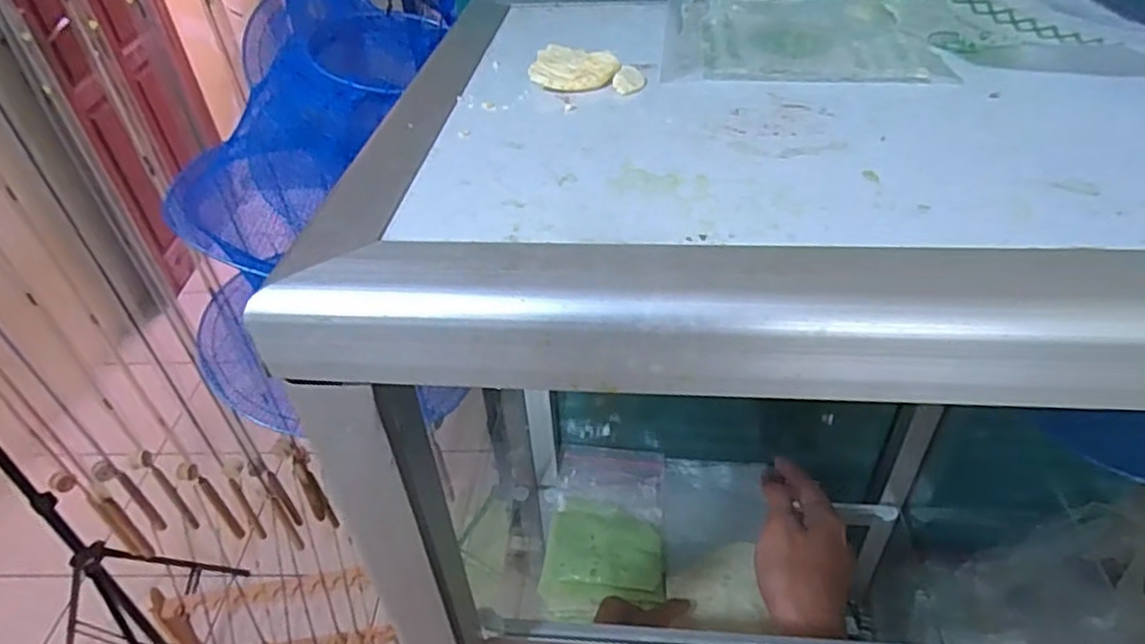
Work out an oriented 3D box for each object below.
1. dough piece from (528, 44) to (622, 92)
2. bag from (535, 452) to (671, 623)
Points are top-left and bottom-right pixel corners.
[{"bbox_3d":[0.001,-0.107,0.287,0.036,0.007,0.028,4,43,8],"label":"dough piece"},{"bbox_3d":[0.030,0.183,0.602,0.100,0.030,0.160,3,42,6],"label":"bag"}]

